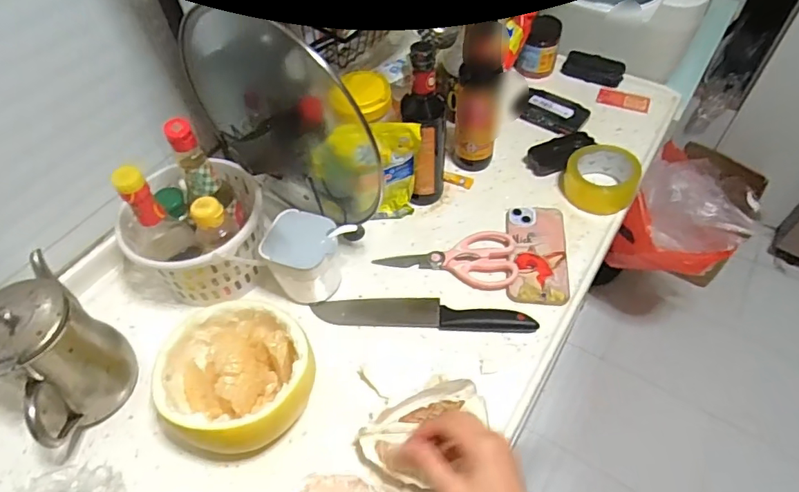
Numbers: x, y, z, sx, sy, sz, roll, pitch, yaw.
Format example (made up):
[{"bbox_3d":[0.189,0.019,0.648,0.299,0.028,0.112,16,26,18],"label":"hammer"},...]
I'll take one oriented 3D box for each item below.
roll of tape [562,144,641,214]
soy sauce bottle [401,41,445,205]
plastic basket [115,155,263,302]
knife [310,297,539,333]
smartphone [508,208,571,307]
[{"bbox_3d":[0.300,-0.104,0.738,0.097,0.052,0.095,-1,53,1],"label":"roll of tape"},{"bbox_3d":[0.035,-0.150,0.678,0.057,0.246,0.051,0,53,2],"label":"soy sauce bottle"},{"bbox_3d":[-0.254,-0.014,0.657,0.166,0.102,0.170,-17,54,-11],"label":"plastic basket"},{"bbox_3d":[0.029,0.085,0.649,0.277,0.021,0.042,3,53,4],"label":"knife"},{"bbox_3d":[0.191,0.007,0.697,0.079,0.006,0.158,5,53,6],"label":"smartphone"}]

